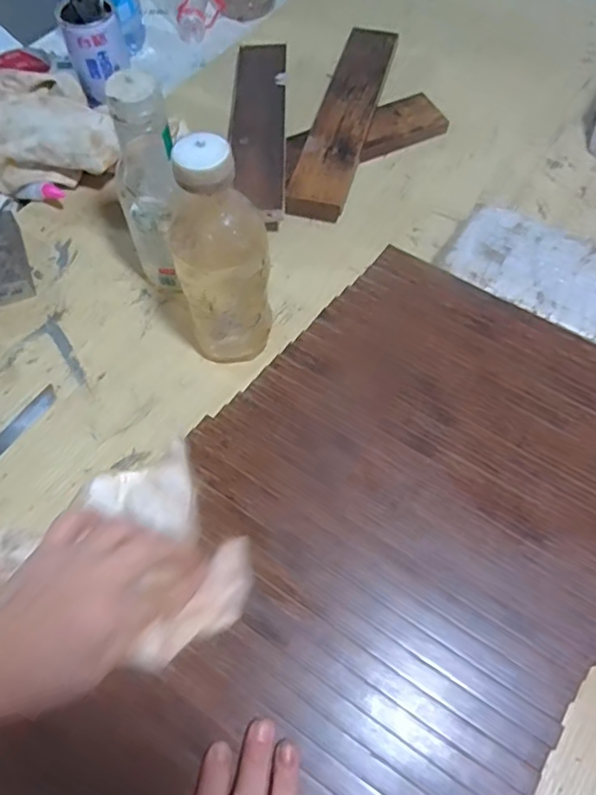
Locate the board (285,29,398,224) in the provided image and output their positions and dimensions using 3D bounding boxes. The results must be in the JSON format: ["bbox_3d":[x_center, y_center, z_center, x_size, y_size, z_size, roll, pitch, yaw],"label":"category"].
[{"bbox_3d":[0.056,-0.322,0.680,0.061,0.024,0.301,15,63,6],"label":"board"}]

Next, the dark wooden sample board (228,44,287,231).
[{"bbox_3d":[-0.045,-0.308,0.668,0.060,0.016,0.301,1,58,-3],"label":"dark wooden sample board"}]

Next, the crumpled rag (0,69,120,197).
[{"bbox_3d":[-0.289,-0.291,0.648,0.139,0.069,0.199,-30,66,-15],"label":"crumpled rag"}]

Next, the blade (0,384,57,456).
[{"bbox_3d":[-0.250,0.029,0.518,0.018,0.004,0.099,32,67,16],"label":"blade"}]

